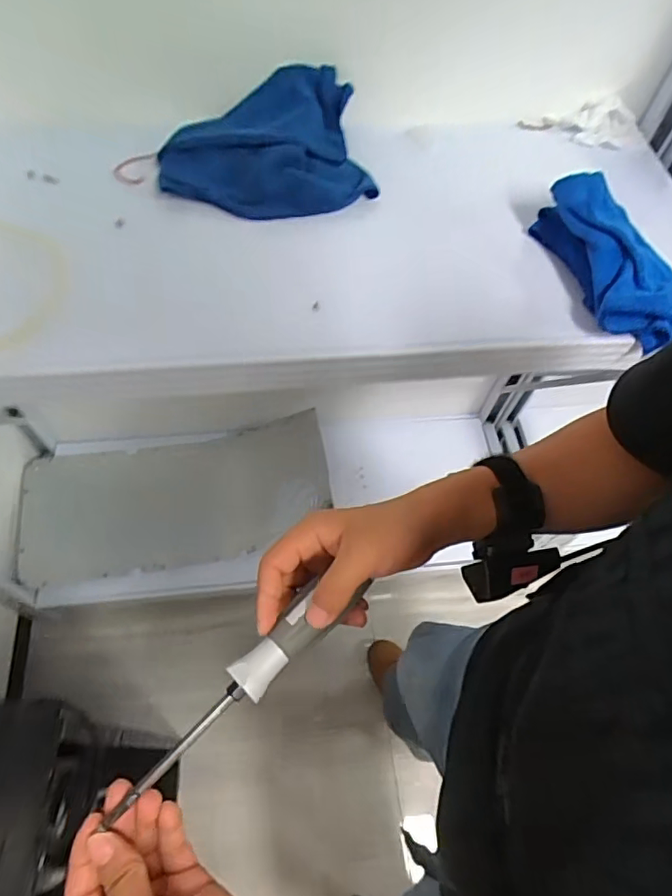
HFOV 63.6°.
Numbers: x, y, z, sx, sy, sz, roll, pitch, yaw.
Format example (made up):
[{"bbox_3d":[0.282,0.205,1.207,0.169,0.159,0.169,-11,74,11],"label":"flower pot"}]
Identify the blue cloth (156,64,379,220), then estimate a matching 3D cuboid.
[{"bbox_3d":[-0.088,-0.365,0.647,0.247,0.062,0.192,-9,63,-8],"label":"blue cloth"}]

